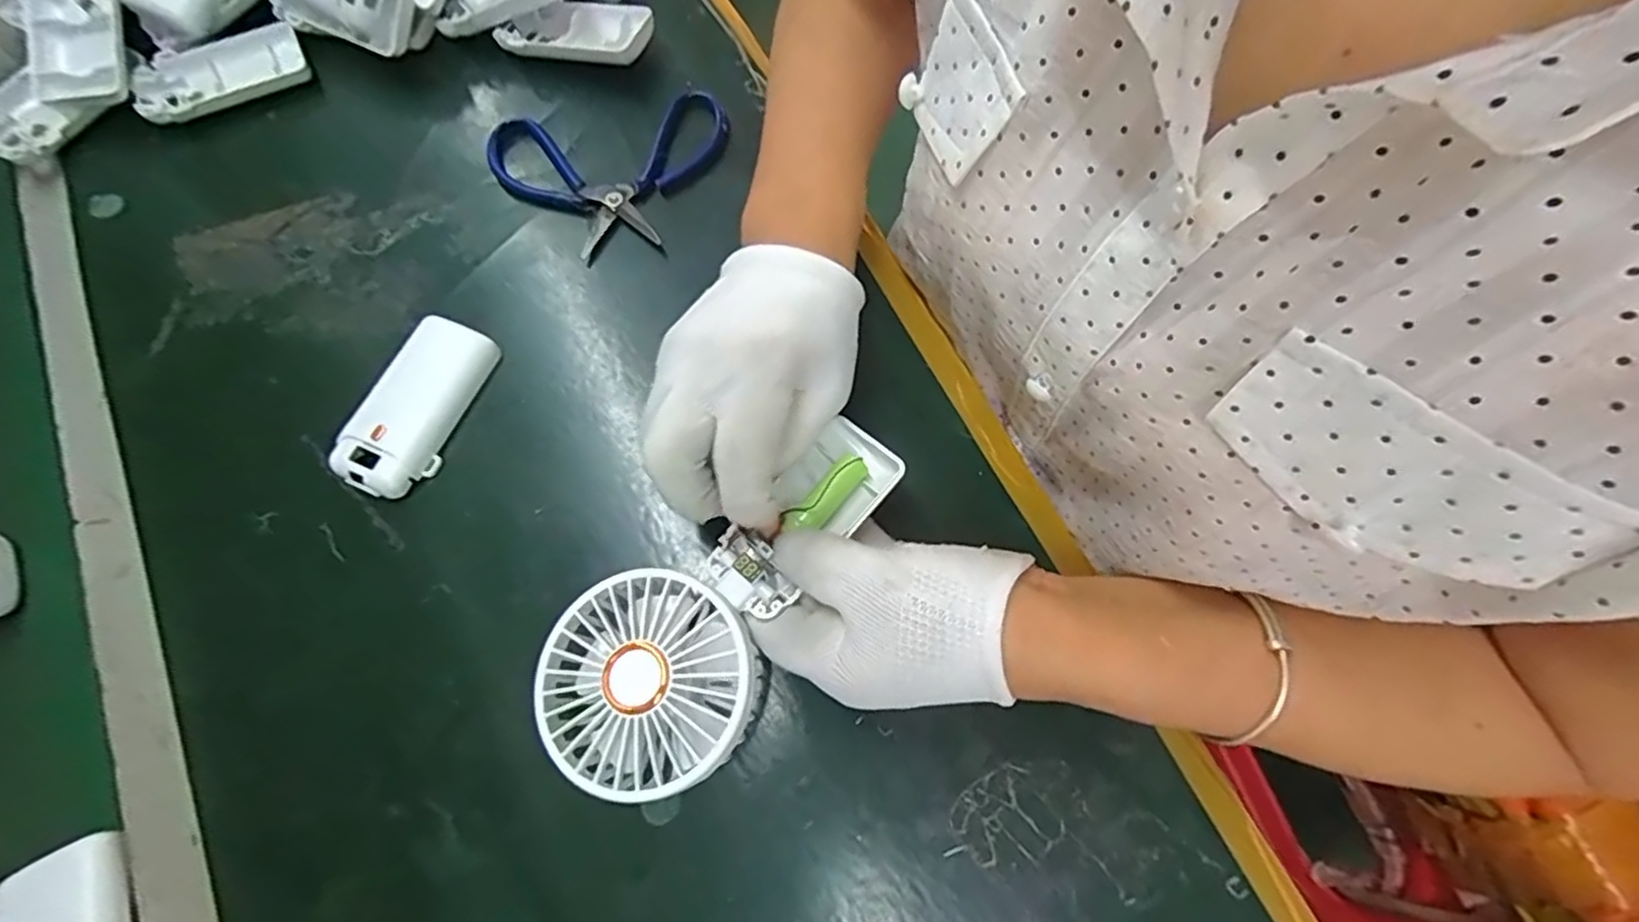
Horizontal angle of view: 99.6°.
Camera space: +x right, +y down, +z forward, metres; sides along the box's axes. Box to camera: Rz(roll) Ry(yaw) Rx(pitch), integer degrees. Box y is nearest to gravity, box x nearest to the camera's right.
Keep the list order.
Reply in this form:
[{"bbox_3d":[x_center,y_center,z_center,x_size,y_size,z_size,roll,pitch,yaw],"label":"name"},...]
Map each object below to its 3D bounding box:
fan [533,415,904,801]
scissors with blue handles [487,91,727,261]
[{"bbox_3d":[-0.036,0.056,0.297,0.084,0.029,0.182,42,70,12],"label":"fan"},{"bbox_3d":[-0.119,-0.169,0.405,0.137,0.009,0.098,-13,72,-5],"label":"scissors with blue handles"}]

